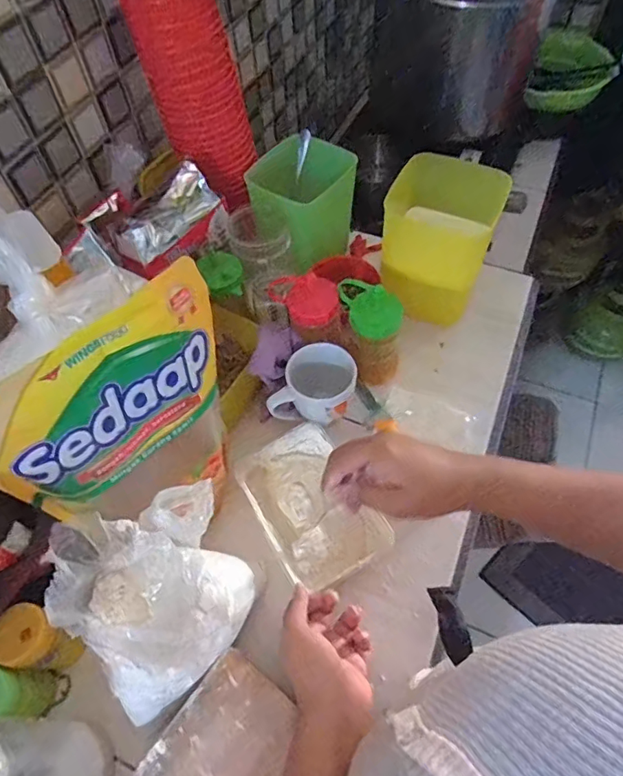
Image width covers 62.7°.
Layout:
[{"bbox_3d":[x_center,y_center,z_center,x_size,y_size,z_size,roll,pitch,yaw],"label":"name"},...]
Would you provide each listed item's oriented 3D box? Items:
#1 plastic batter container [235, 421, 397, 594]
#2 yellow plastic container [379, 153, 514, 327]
[{"bbox_3d":[0.000,0.129,0.561,0.114,0.044,0.167,-28,61,-14],"label":"plastic batter container"},{"bbox_3d":[0.164,-0.195,0.663,0.121,0.139,0.149,21,62,15],"label":"yellow plastic container"}]

